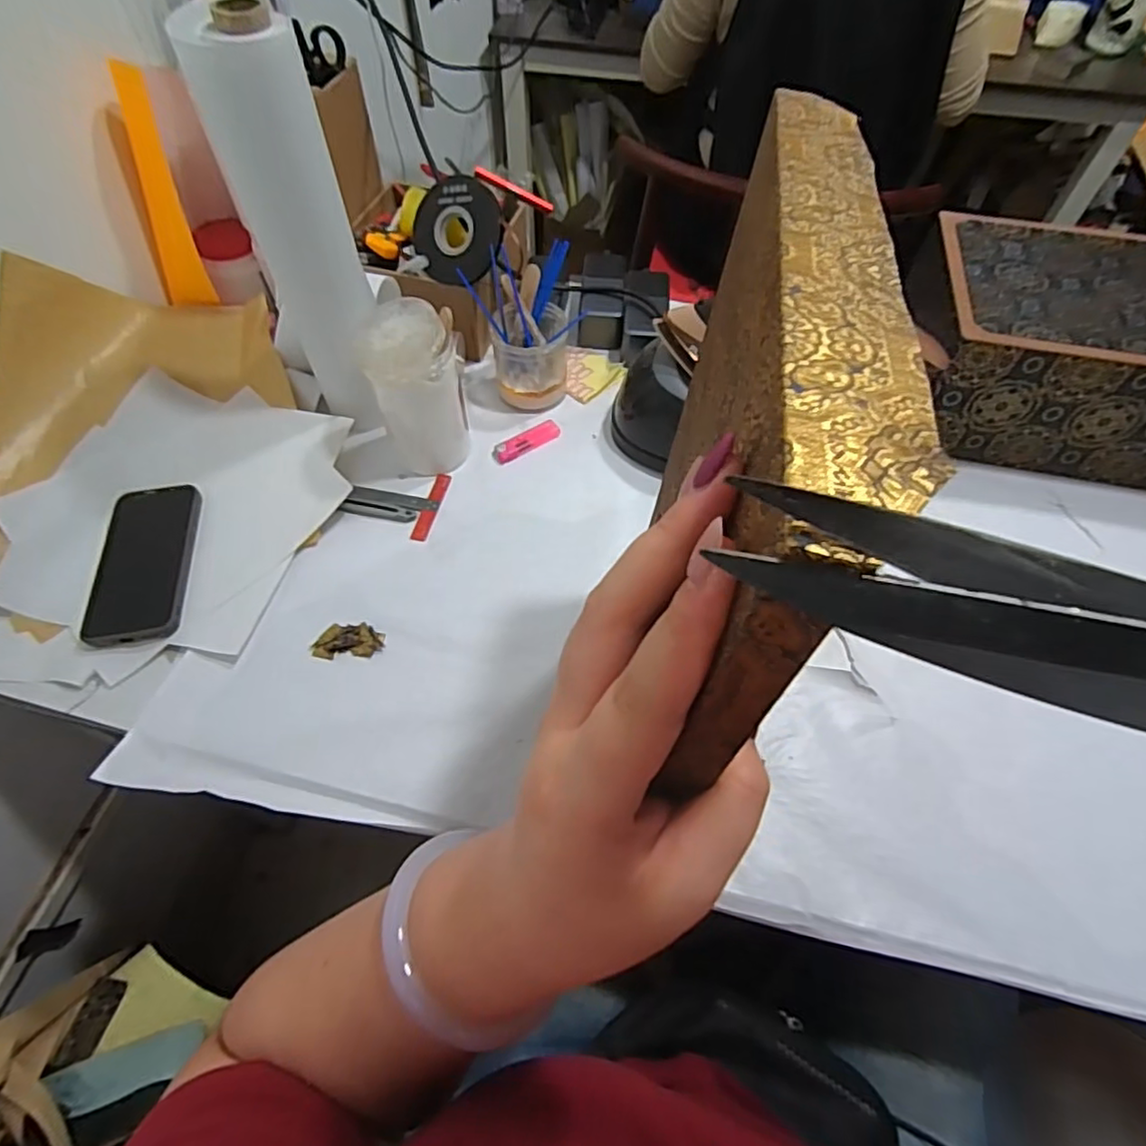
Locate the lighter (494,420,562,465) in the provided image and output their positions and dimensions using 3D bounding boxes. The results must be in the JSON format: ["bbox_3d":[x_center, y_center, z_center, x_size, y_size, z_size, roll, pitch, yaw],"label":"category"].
[{"bbox_3d":[-0.050,-0.145,0.684,0.082,0.008,0.030,-33,64,-20],"label":"lighter"}]

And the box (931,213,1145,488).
[{"bbox_3d":[0.533,-0.233,0.657,0.319,0.137,0.219,11,58,6],"label":"box"}]

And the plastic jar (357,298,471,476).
[{"bbox_3d":[-0.148,-0.172,0.609,0.086,0.161,0.073,-11,59,-8],"label":"plastic jar"}]

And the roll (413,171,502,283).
[{"bbox_3d":[-0.123,-0.363,0.665,0.092,0.101,0.015,23,19,5],"label":"roll"}]

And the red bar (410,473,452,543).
[{"bbox_3d":[-0.143,-0.068,0.635,0.016,0.004,0.087,10,58,5],"label":"red bar"}]

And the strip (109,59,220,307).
[{"bbox_3d":[-0.420,-0.381,0.642,0.049,0.221,0.016,14,48,5],"label":"strip"}]

